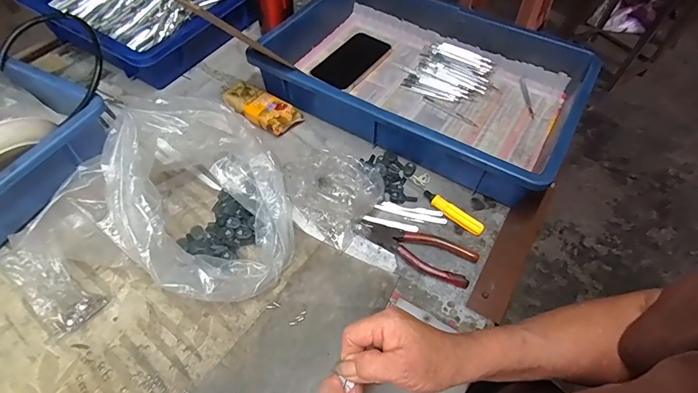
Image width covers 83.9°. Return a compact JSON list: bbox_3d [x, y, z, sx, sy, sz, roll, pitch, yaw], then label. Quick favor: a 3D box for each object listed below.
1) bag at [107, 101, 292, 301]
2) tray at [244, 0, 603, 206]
[{"bbox_3d":[-0.162,-0.004,0.419,0.174,0.124,0.230,-30,62,-21],"label":"bag"},{"bbox_3d":[0.095,-0.187,0.583,0.453,0.083,0.286,27,58,16],"label":"tray"}]

